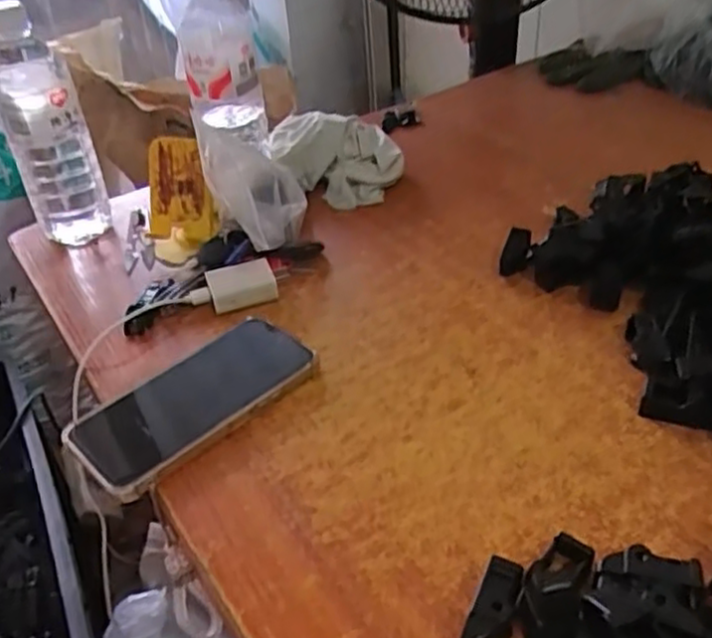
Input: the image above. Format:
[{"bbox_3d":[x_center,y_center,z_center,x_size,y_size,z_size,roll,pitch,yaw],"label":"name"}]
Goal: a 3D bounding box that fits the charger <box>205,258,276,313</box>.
[{"bbox_3d":[-0.094,-0.027,0.600,0.054,0.026,0.035,-17,38,-12],"label":"charger"}]

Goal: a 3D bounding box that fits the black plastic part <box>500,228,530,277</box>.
[{"bbox_3d":[0.134,-0.056,0.609,0.023,0.006,0.051,32,61,-9],"label":"black plastic part"}]

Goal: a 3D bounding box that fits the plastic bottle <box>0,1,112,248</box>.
[{"bbox_3d":[-0.274,-0.162,0.654,0.069,0.212,0.064,-24,40,-21],"label":"plastic bottle"}]

